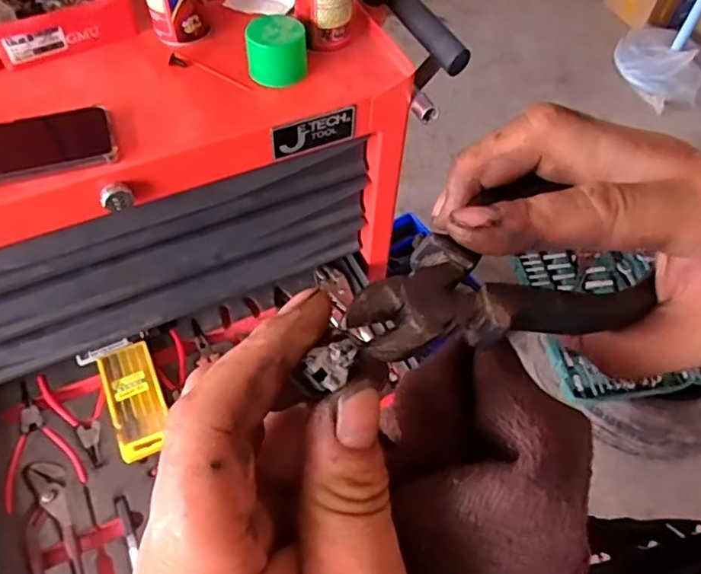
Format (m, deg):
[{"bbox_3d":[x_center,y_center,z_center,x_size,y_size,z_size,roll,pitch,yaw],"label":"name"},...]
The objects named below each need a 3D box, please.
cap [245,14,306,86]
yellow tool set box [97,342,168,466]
[{"bbox_3d":[-0.080,-0.256,0.629,0.065,0.053,0.054,-1,56,-3],"label":"cap"},{"bbox_3d":[-0.287,0.147,0.777,0.073,0.014,0.163,-21,60,-16],"label":"yellow tool set box"}]

